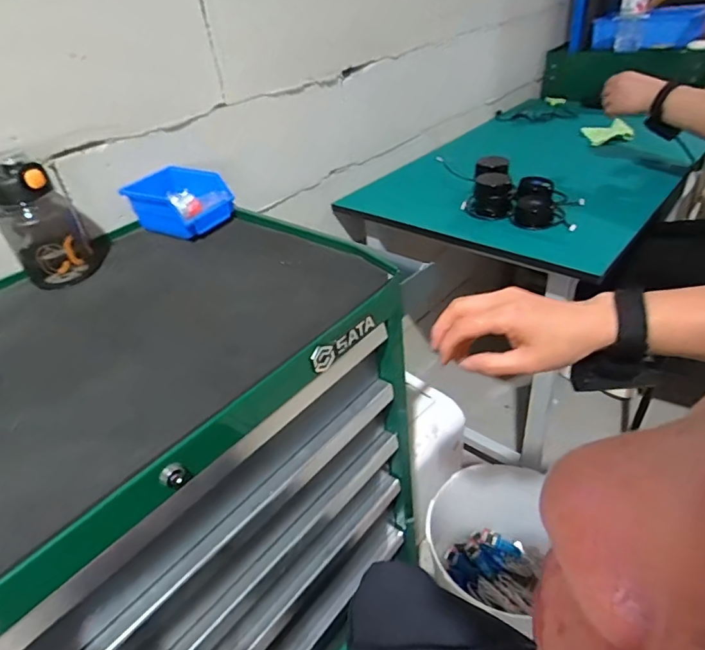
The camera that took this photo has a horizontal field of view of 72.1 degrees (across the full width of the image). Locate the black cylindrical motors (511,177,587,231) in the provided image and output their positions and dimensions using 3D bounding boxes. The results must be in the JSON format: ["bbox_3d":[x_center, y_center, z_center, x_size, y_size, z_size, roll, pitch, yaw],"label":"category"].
[{"bbox_3d":[0.394,-0.248,0.976,0.126,0.040,0.167,8,40,19],"label":"black cylindrical motors"}]

